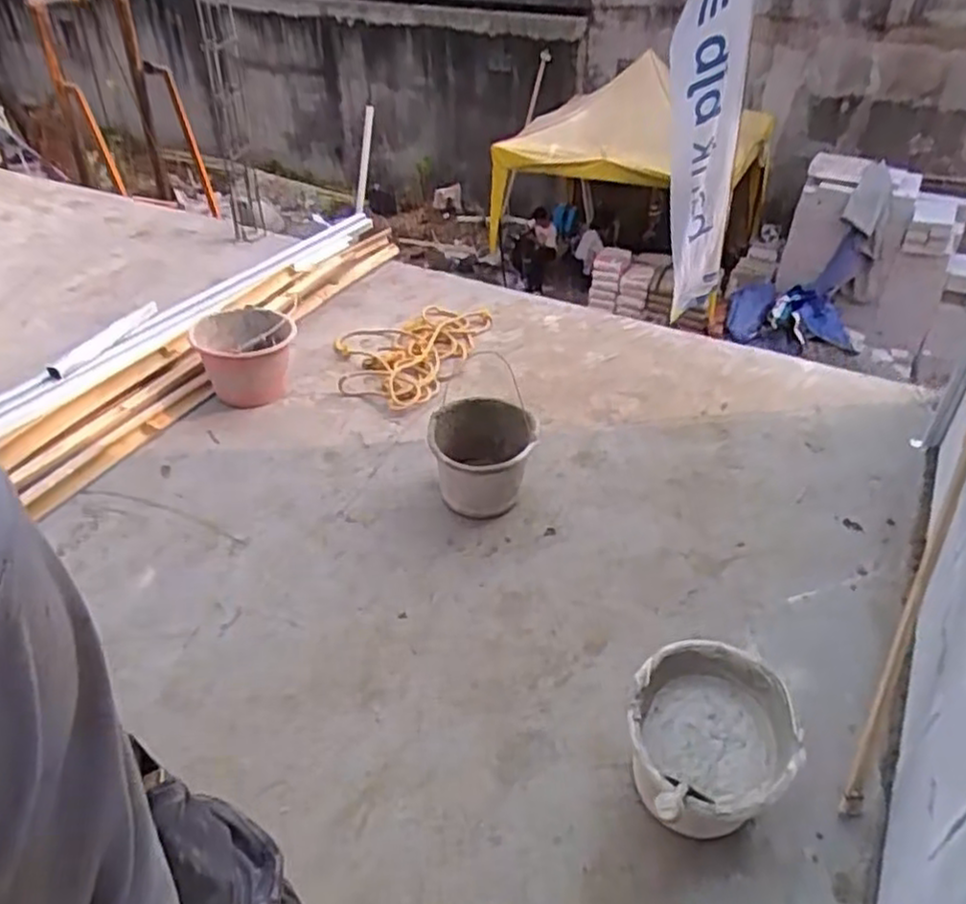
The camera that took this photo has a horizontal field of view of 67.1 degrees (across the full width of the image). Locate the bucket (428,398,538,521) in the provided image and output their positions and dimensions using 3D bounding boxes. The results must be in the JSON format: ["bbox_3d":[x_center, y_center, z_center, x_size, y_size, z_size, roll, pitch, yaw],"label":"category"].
[{"bbox_3d":[-0.003,0.026,1.762,0.241,0.207,0.255,0,37,0],"label":"bucket"}]

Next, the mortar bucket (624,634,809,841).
[{"bbox_3d":[0.355,0.482,1.175,0.251,0.199,0.297,11,38,14],"label":"mortar bucket"}]

